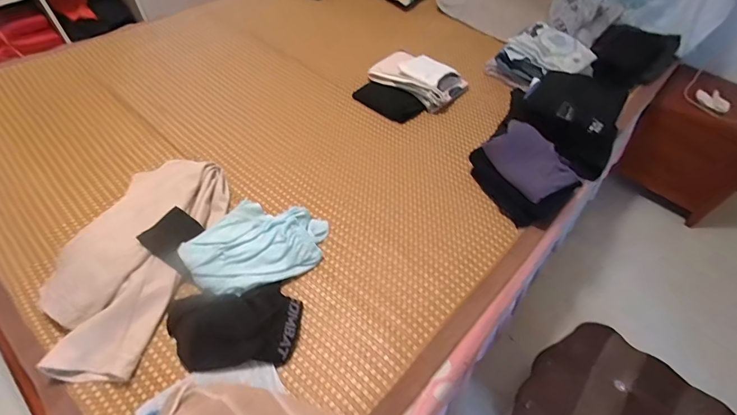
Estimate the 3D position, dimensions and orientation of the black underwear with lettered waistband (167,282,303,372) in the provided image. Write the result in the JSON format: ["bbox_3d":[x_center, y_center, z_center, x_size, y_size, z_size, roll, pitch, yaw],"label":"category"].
[{"bbox_3d":[-0.280,0.222,0.721,0.268,0.094,0.155,-2,52,-4],"label":"black underwear with lettered waistband"}]

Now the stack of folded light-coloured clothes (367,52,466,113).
[{"bbox_3d":[0.175,-0.461,1.284,0.288,0.081,0.196,33,57,22],"label":"stack of folded light-coloured clothes"}]

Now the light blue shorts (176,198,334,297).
[{"bbox_3d":[-0.256,0.093,0.854,0.258,0.070,0.276,0,53,0],"label":"light blue shorts"}]

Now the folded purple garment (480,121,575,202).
[{"bbox_3d":[0.420,-0.125,0.943,0.143,0.077,0.201,-24,56,-20],"label":"folded purple garment"}]

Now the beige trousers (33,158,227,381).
[{"bbox_3d":[-0.551,0.100,0.850,0.297,0.077,0.530,9,53,7],"label":"beige trousers"}]

